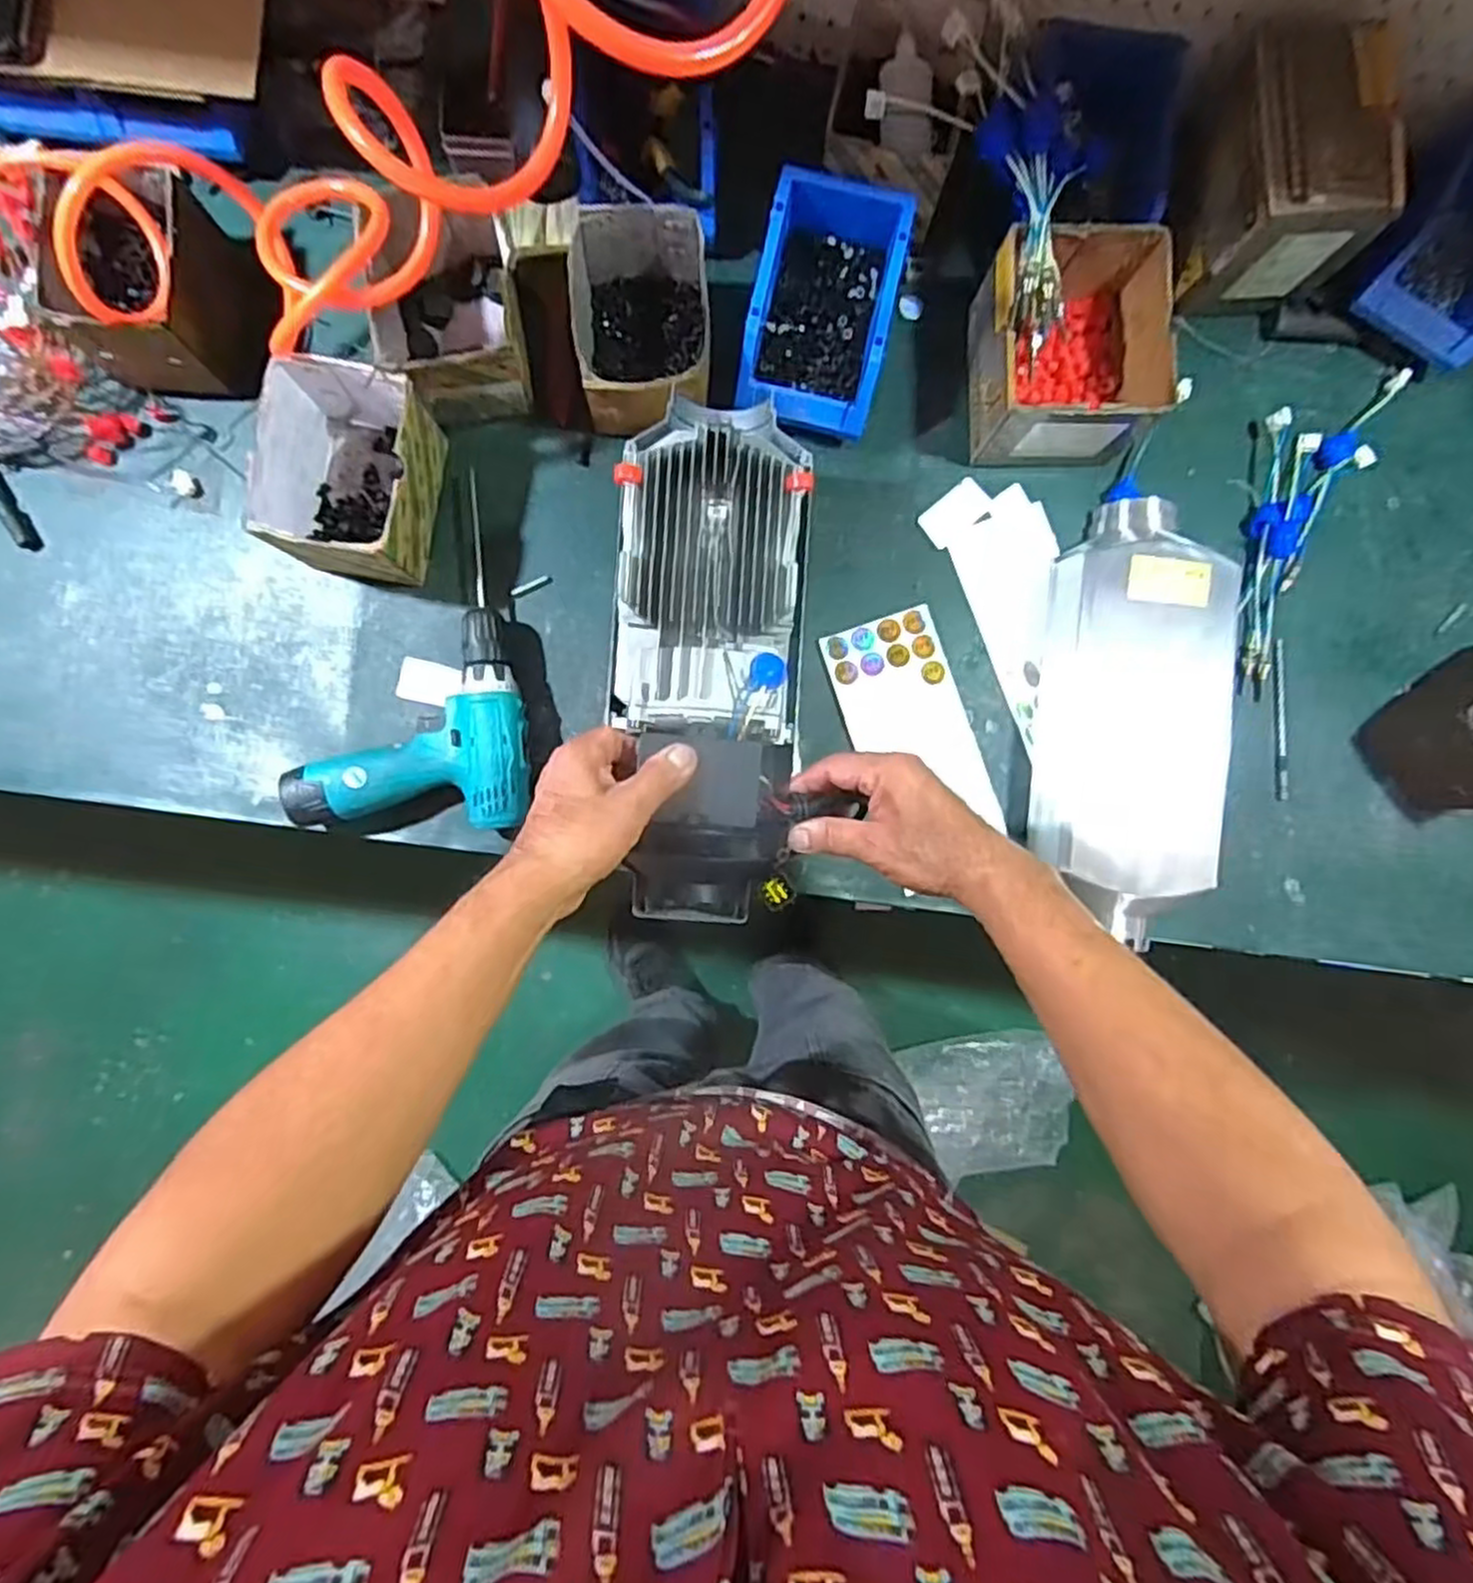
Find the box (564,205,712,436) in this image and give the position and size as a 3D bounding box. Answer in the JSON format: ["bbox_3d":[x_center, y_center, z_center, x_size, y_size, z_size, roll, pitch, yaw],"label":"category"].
[{"bbox_3d":[-0.078,-0.387,0.650,0.109,0.080,0.151,-4,89,-2],"label":"box"}]

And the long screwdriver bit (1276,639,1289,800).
[{"bbox_3d":[0.501,-0.065,0.708,0.010,0.008,0.144,-2,89,-2],"label":"long screwdriver bit"}]

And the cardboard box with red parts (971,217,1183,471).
[{"bbox_3d":[0.277,-0.371,0.652,0.132,0.095,0.151,-2,89,-2],"label":"cardboard box with red parts"}]

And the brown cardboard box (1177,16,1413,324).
[{"bbox_3d":[0.448,-0.519,0.638,0.110,0.123,0.168,-4,89,-2],"label":"brown cardboard box"}]

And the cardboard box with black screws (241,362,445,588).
[{"bbox_3d":[-0.317,-0.258,0.640,0.112,0.104,0.150,11,88,-2],"label":"cardboard box with black screws"}]

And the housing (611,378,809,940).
[{"bbox_3d":[-0.017,-0.077,0.531,0.127,0.078,0.350,2,98,-2],"label":"housing"}]

